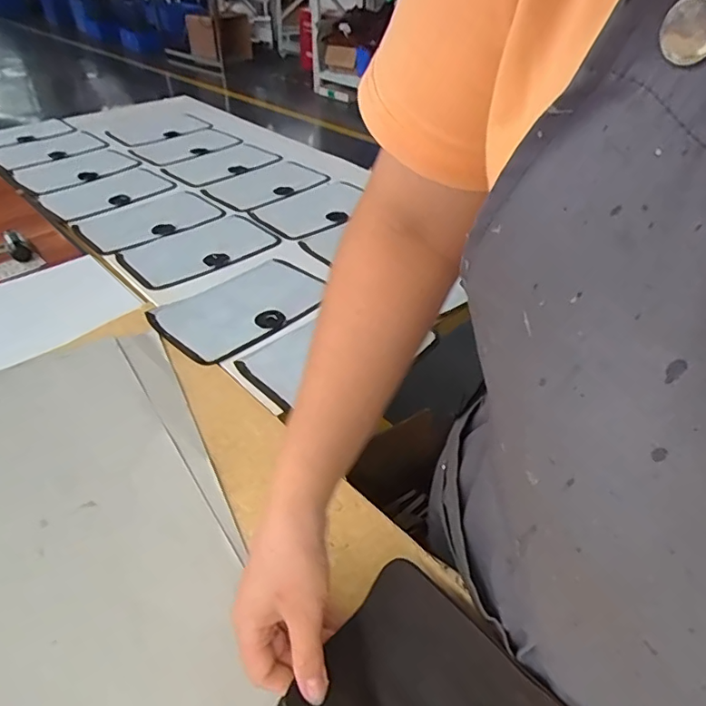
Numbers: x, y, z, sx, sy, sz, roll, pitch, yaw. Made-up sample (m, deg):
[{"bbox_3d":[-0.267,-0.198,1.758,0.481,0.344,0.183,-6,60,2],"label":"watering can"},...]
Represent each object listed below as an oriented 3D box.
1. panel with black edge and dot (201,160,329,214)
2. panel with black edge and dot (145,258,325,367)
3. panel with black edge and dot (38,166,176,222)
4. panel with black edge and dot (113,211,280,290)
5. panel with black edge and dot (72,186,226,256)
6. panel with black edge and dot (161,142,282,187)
[{"bbox_3d":[-0.169,-0.322,1.007,0.214,0.019,0.153,-33,50,-33],"label":"panel with black edge and dot"},{"bbox_3d":[-0.144,-0.064,0.686,0.143,0.011,0.214,32,50,32],"label":"panel with black edge and dot"},{"bbox_3d":[-0.470,-0.309,0.998,0.168,0.013,0.215,32,50,32],"label":"panel with black edge and dot"},{"bbox_3d":[-0.240,-0.166,0.814,0.220,0.009,0.144,-29,48,-30],"label":"panel with black edge and dot"},{"bbox_3d":[-0.351,-0.237,0.901,0.228,0.008,0.174,-31,49,-31],"label":"panel with black edge and dot"},{"bbox_3d":[-0.279,-0.400,1.099,0.216,0.007,0.151,-31,49,-32],"label":"panel with black edge and dot"}]

